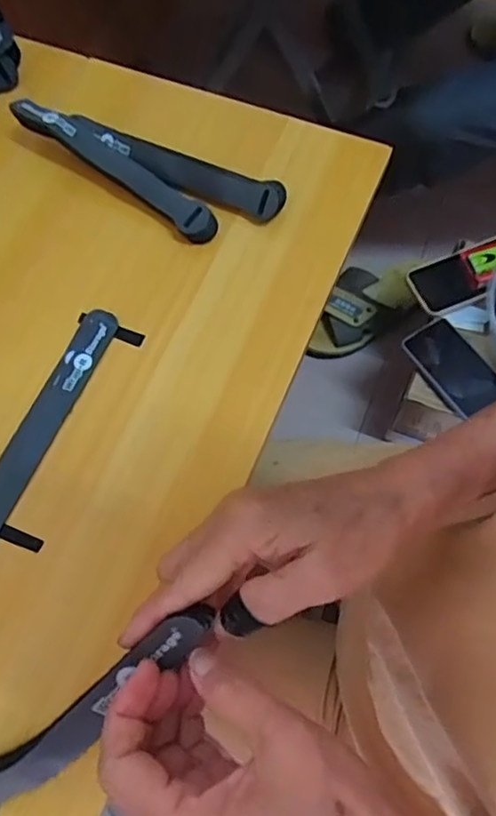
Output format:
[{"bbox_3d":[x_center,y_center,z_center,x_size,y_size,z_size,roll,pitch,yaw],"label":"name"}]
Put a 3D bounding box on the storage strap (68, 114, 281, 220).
[{"bbox_3d":[-0.058,-0.196,0.488,0.185,0.017,0.028,24,70,10],"label":"storage strap"}]

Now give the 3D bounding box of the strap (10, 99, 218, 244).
[{"bbox_3d":[-0.105,-0.194,0.478,0.188,0.032,0.028,34,72,13],"label":"strap"}]

